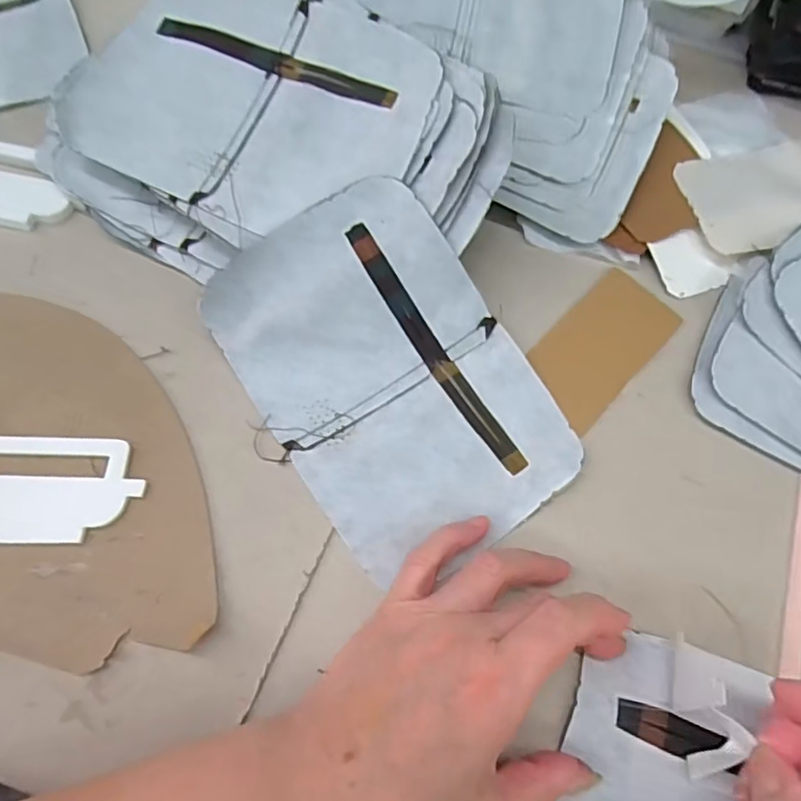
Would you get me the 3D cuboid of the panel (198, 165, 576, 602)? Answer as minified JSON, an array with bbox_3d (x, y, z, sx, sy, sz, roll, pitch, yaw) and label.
[{"bbox_3d":[-0.002,-0.014,0.296,0.129,0.051,0.183,-33,73,-13],"label":"panel"}]

